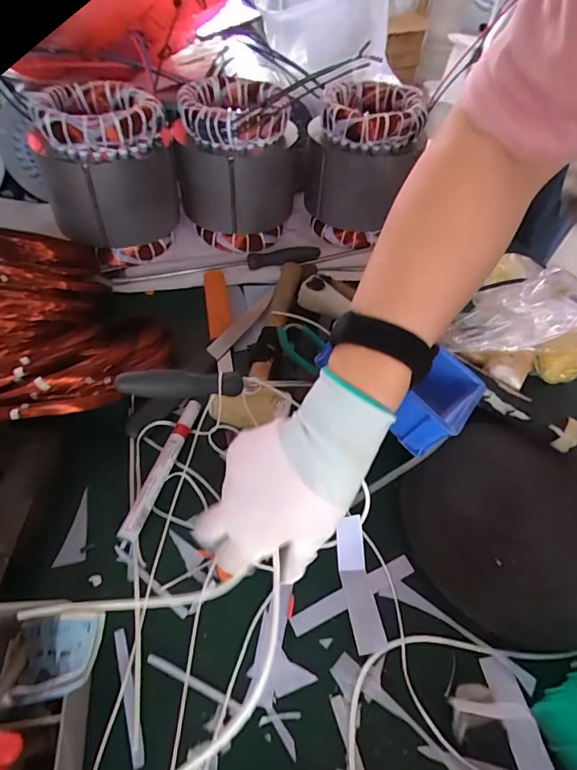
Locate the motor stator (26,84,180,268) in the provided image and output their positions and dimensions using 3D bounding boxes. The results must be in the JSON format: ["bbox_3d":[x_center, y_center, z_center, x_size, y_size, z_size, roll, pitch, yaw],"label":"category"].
[{"bbox_3d":[-0.225,-0.265,0.556,0.153,0.178,0.141,-10,53,-14],"label":"motor stator"}]

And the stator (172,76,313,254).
[{"bbox_3d":[-0.064,-0.297,0.596,0.145,0.174,0.146,17,52,8],"label":"stator"}]

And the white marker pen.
[{"bbox_3d":[-0.113,0.073,0.385,0.017,0.016,0.138,16,51,7],"label":"white marker pen"}]

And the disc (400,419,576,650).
[{"bbox_3d":[0.198,0.117,0.384,0.185,0.017,0.192,3,51,-3],"label":"disc"}]

